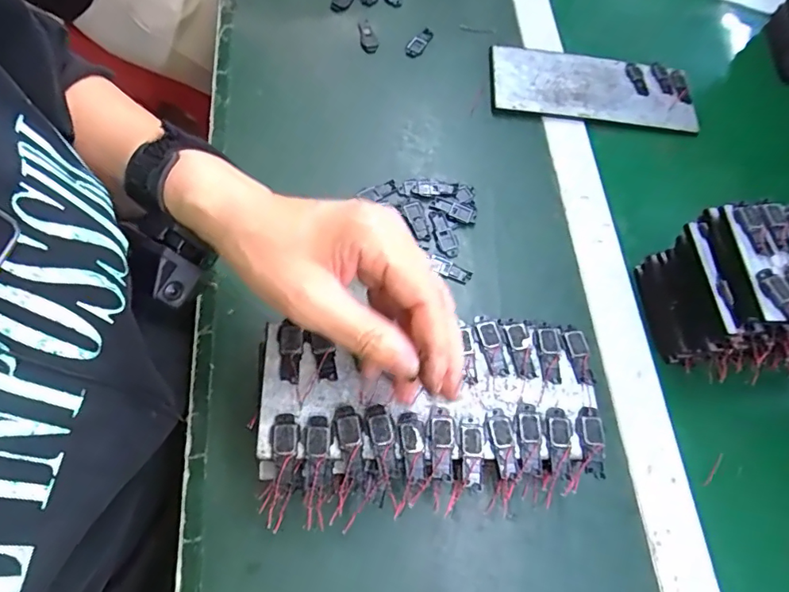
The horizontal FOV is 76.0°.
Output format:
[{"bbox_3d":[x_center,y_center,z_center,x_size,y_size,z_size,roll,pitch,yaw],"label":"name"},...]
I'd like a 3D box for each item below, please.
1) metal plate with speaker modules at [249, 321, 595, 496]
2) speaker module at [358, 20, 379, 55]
[{"bbox_3d":[0.022,0.065,0.303,0.195,0.021,0.095,-2,66,-6],"label":"metal plate with speaker modules"},{"bbox_3d":[-0.026,-0.255,0.496,0.017,0.012,0.034,-7,68,-9],"label":"speaker module"}]

